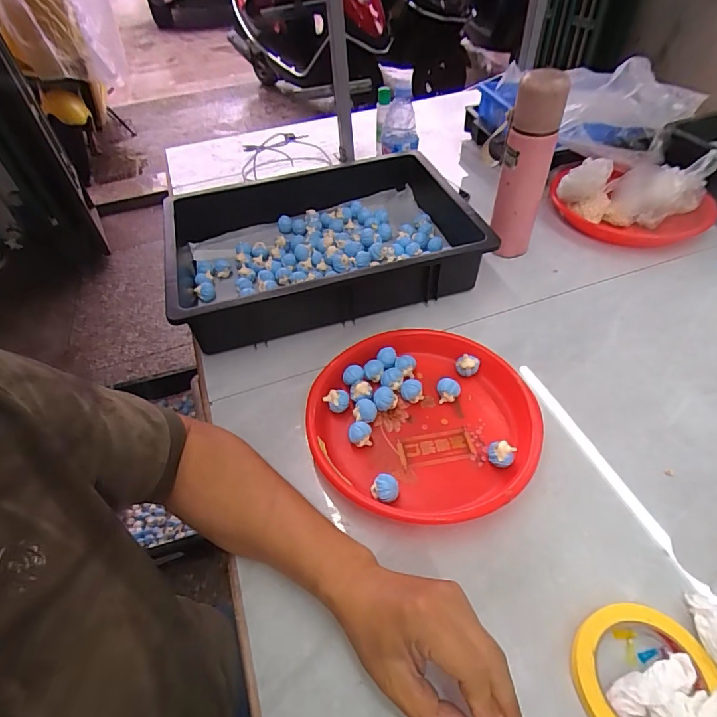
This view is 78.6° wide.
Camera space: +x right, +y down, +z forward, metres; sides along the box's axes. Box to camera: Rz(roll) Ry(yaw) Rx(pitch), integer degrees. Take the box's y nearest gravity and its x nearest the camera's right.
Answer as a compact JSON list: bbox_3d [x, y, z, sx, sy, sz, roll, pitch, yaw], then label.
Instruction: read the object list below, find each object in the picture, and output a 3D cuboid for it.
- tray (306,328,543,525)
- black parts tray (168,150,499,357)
[{"bbox_3d":[0.074,0.069,0.511,0.242,0.035,0.253,-2,49,2],"label":"tray"},{"bbox_3d":[-0.055,-0.182,0.701,0.455,0.096,0.314,-13,49,-7],"label":"black parts tray"}]

